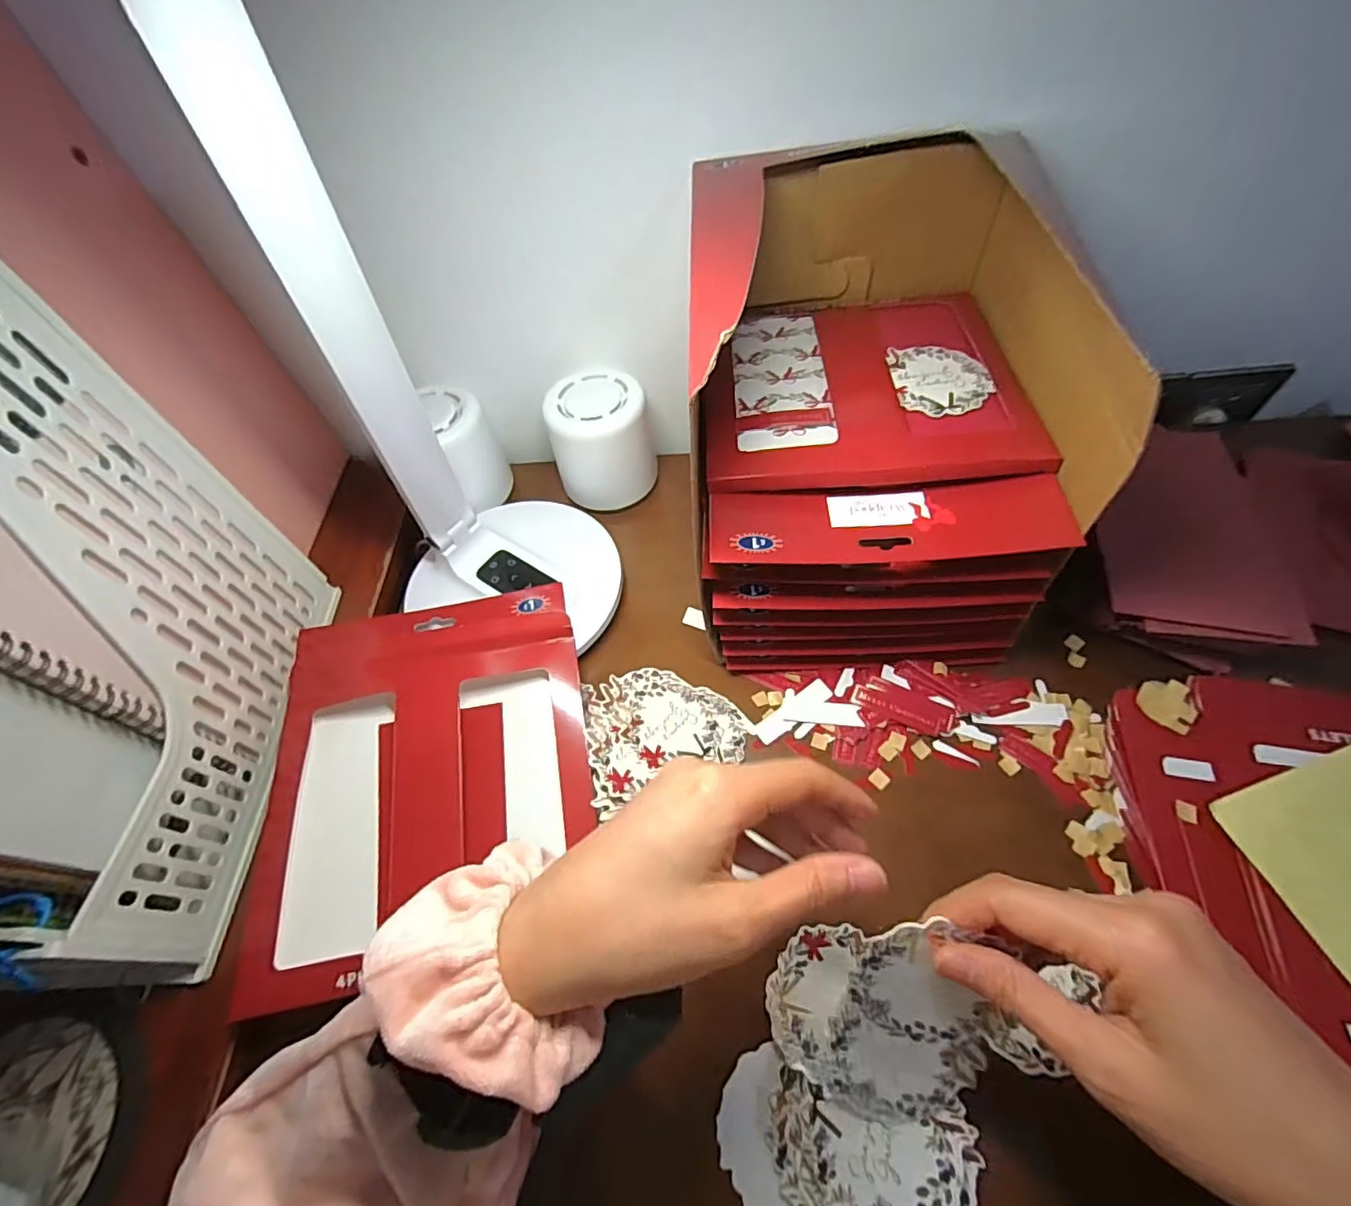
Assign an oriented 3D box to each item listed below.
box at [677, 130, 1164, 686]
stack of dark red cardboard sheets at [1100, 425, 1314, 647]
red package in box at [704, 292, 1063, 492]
[{"bbox_3d":[0.120,-0.120,0.385,0.203,0.218,0.255,-3,57,3],"label":"box"},{"bbox_3d":[0.349,-0.052,0.387,0.102,0.011,0.169,4,62,13],"label":"stack of dark red cardboard sheets"},{"bbox_3d":[0.116,-0.146,0.369,0.188,0.016,0.174,-1,57,4],"label":"red package in box"}]

